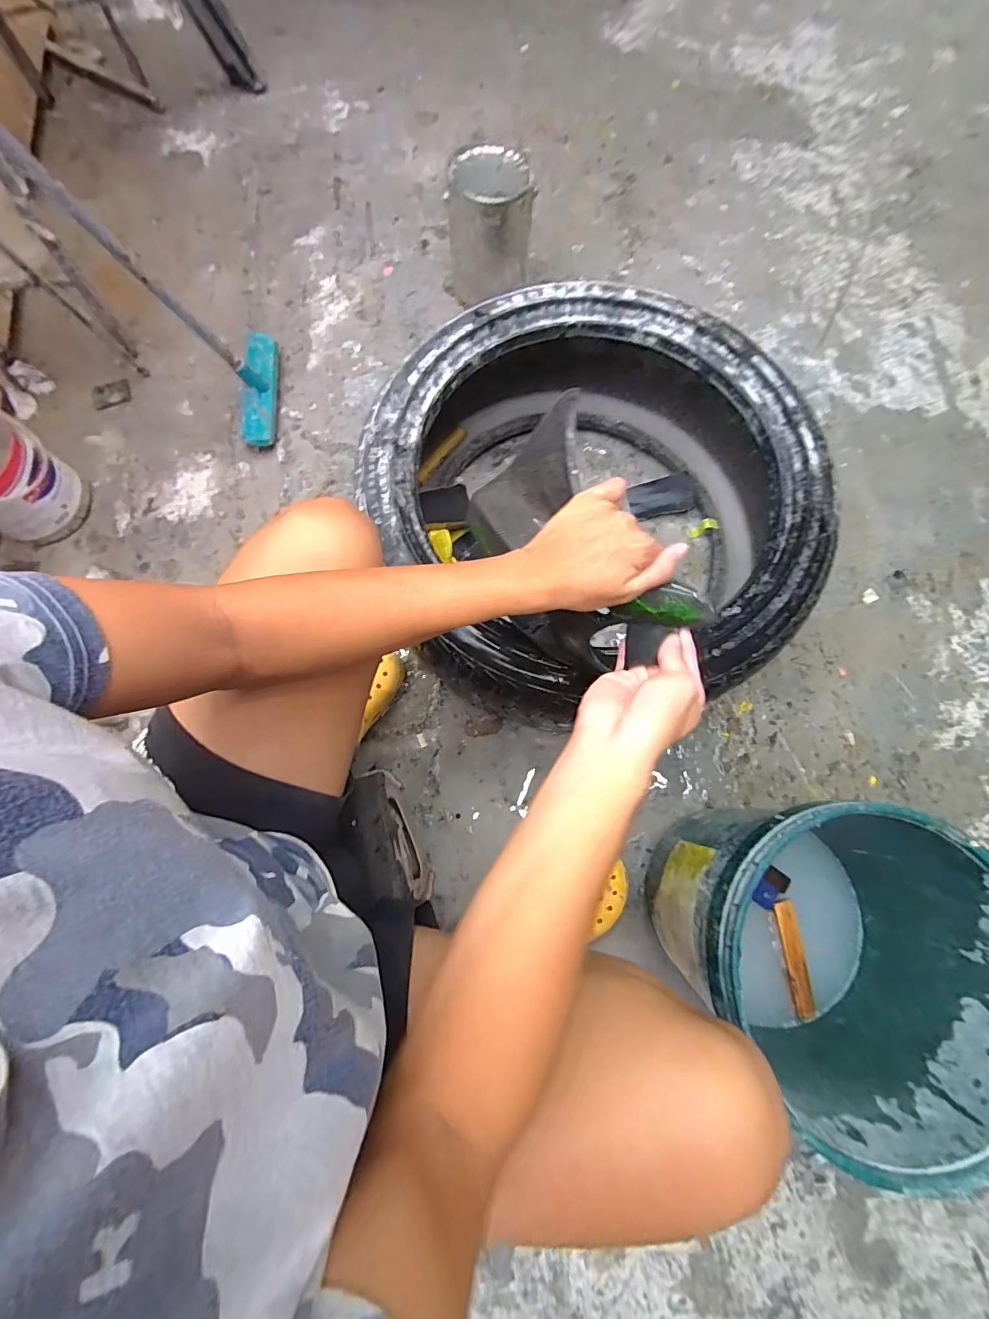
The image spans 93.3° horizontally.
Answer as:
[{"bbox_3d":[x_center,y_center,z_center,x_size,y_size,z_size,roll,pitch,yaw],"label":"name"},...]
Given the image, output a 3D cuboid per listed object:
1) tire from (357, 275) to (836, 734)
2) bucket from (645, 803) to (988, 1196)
[{"bbox_3d":[0.145,-0.261,0.767,0.631,0.256,0.686,-2,76,-1],"label":"tire"},{"bbox_3d":[0.366,0.328,0.558,0.302,0.277,0.292,0,75,-1],"label":"bucket"}]

